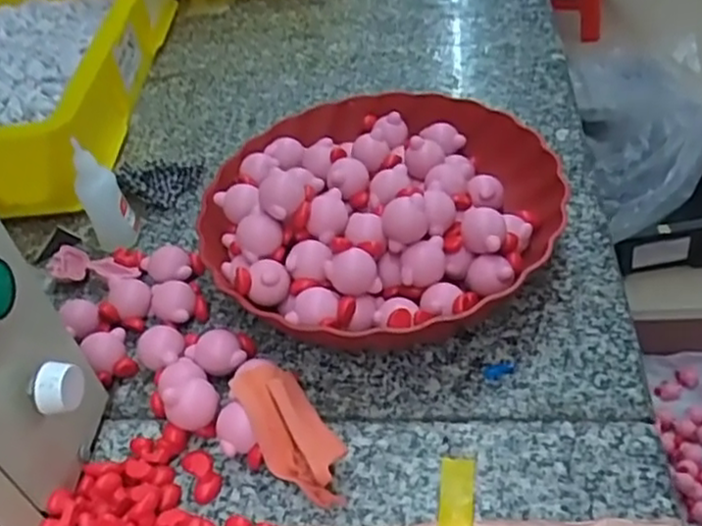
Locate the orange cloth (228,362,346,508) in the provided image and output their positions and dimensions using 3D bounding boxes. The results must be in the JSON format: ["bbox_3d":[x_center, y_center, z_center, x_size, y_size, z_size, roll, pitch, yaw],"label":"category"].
[{"bbox_3d":[-0.033,0.092,0.384,0.035,0.024,0.085,-28,47,-18],"label":"orange cloth"}]

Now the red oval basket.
[{"bbox_3d":[0.018,-0.045,0.490,0.244,0.059,0.240,-22,45,-12],"label":"red oval basket"}]

